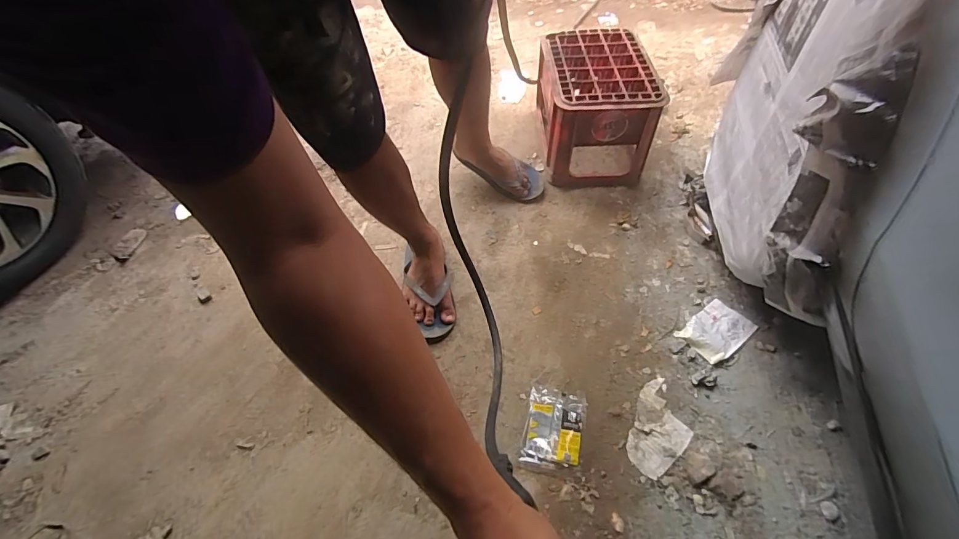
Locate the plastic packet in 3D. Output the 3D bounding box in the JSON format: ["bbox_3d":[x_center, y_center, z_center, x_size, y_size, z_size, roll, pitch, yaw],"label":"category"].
[{"bbox_3d":[0.143,0.302,0.808,0.105,0.030,0.144,9,56,11],"label":"plastic packet"}]

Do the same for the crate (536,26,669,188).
[{"bbox_3d":[0.322,-0.467,1.199,0.275,0.254,0.396,-3,54,3],"label":"crate"}]

